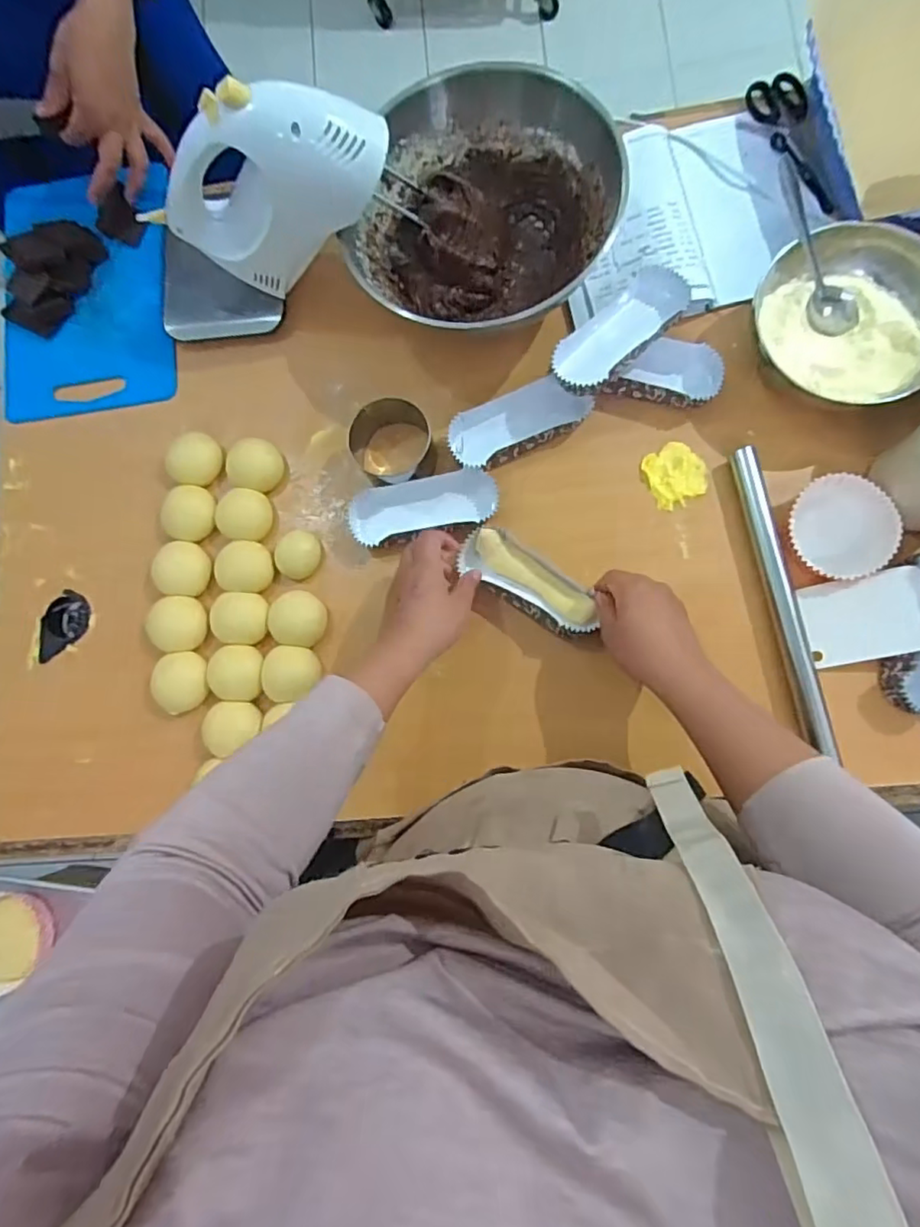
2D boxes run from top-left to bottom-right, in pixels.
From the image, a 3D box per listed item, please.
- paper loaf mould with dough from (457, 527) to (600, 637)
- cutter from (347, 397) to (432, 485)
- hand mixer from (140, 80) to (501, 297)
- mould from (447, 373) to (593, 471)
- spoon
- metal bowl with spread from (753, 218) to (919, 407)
[{"bbox_3d":[0.066,-0.031,0.565,0.141,0.029,0.054,38,88,13],"label":"paper loaf mould with dough"},{"bbox_3d":[-0.068,-0.173,0.593,0.081,0.037,0.074,-1,83,6],"label":"cutter"},{"bbox_3d":[-0.147,-0.394,0.552,0.317,0.173,0.089,-4,82,5],"label":"hand mixer"},{"bbox_3d":[0.060,-0.192,0.603,0.140,0.029,0.065,-23,81,3],"label":"mould"},{"bbox_3d":[0.327,-0.337,0.546,0.032,0.021,0.160,-26,103,2],"label":"spoon"},{"bbox_3d":[0.360,-0.271,0.551,0.169,0.057,0.156,22,85,8],"label":"metal bowl with spread"}]

